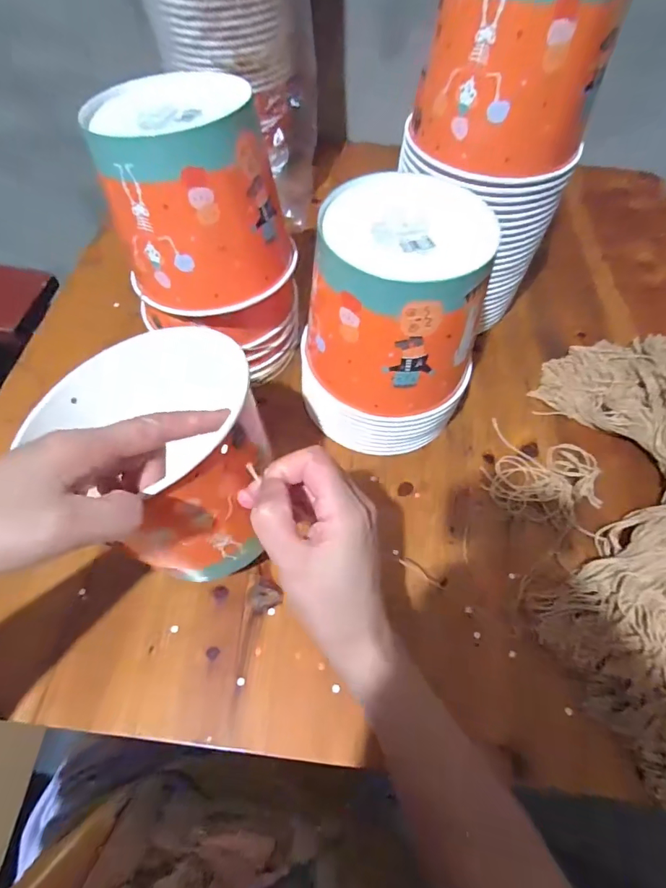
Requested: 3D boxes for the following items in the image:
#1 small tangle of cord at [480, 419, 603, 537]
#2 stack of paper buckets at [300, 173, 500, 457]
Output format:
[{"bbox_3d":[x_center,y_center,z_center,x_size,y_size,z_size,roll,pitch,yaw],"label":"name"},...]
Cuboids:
[{"bbox_3d":[0.204,0.030,0.436,0.112,0.011,0.093,23,61,10],"label":"small tangle of cord"},{"bbox_3d":[0.056,-0.097,0.407,0.145,0.207,0.143,14,61,6],"label":"stack of paper buckets"}]

